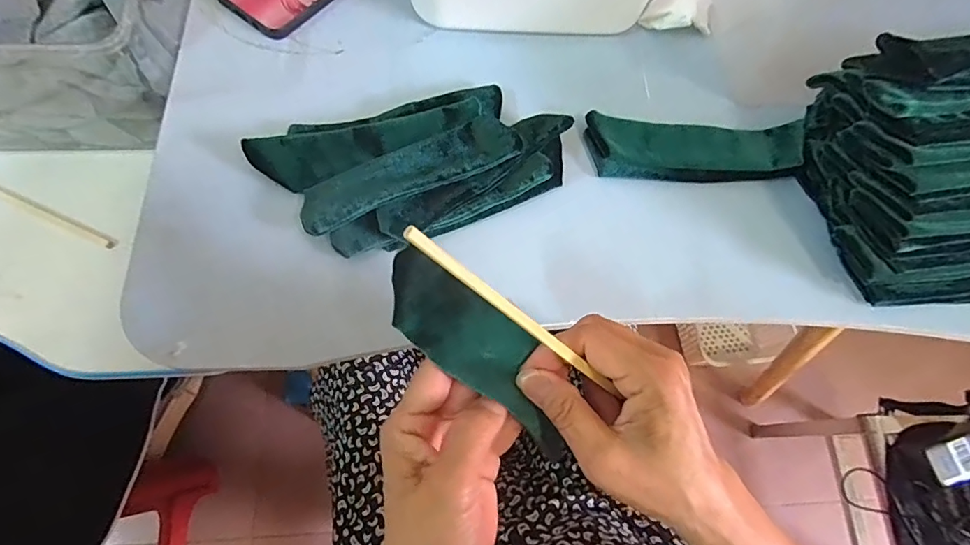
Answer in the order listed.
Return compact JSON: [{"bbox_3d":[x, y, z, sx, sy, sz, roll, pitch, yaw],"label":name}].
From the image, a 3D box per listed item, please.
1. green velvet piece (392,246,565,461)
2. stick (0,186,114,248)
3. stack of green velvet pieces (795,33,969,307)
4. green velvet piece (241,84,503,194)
[{"bbox_3d":[0.001,0.045,0.268,0.047,0.008,0.139,-44,101,-16],"label":"green velvet piece"},{"bbox_3d":[-0.411,-0.066,0.422,0.200,0.013,0.009,24,71,6],"label":"stick"},{"bbox_3d":[0.362,-0.077,0.357,0.183,0.131,0.174,-2,70,-4],"label":"stack of green velvet pieces"},{"bbox_3d":[-0.080,-0.117,0.390,0.203,0.026,0.054,-26,74,-12],"label":"green velvet piece"}]

